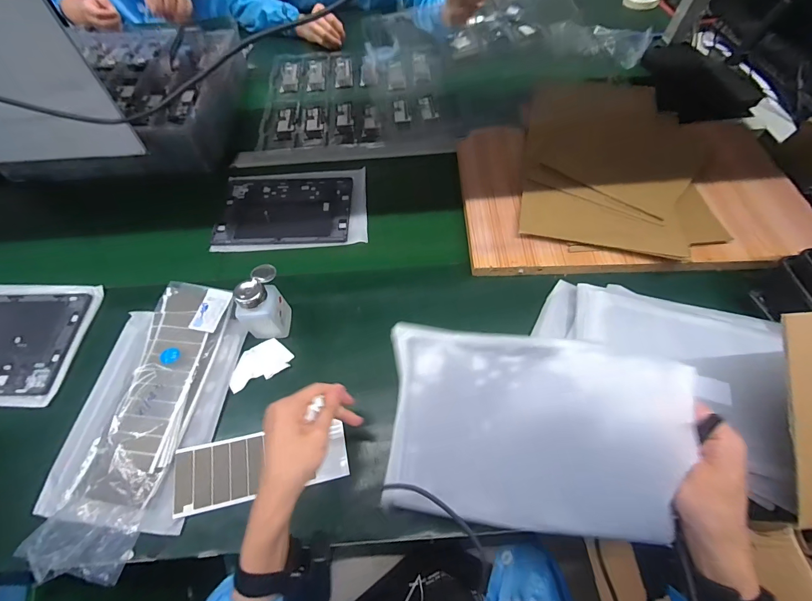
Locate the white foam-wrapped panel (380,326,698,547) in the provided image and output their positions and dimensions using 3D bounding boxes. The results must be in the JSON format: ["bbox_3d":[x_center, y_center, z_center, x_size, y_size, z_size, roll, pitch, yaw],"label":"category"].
[{"bbox_3d":[0.116,0.134,0.356,0.268,0.023,0.189,4,85,21],"label":"white foam-wrapped panel"}]

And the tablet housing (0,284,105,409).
[{"bbox_3d":[-0.644,0.062,0.560,0.278,0.013,0.202,1,60,1],"label":"tablet housing"}]

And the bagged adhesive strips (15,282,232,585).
[{"bbox_3d":[-0.360,0.147,0.489,0.168,0.039,0.375,6,61,4],"label":"bagged adhesive strips"}]

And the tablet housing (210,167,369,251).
[{"bbox_3d":[-0.218,-0.179,0.697,0.281,0.012,0.193,-5,60,-2],"label":"tablet housing"}]

